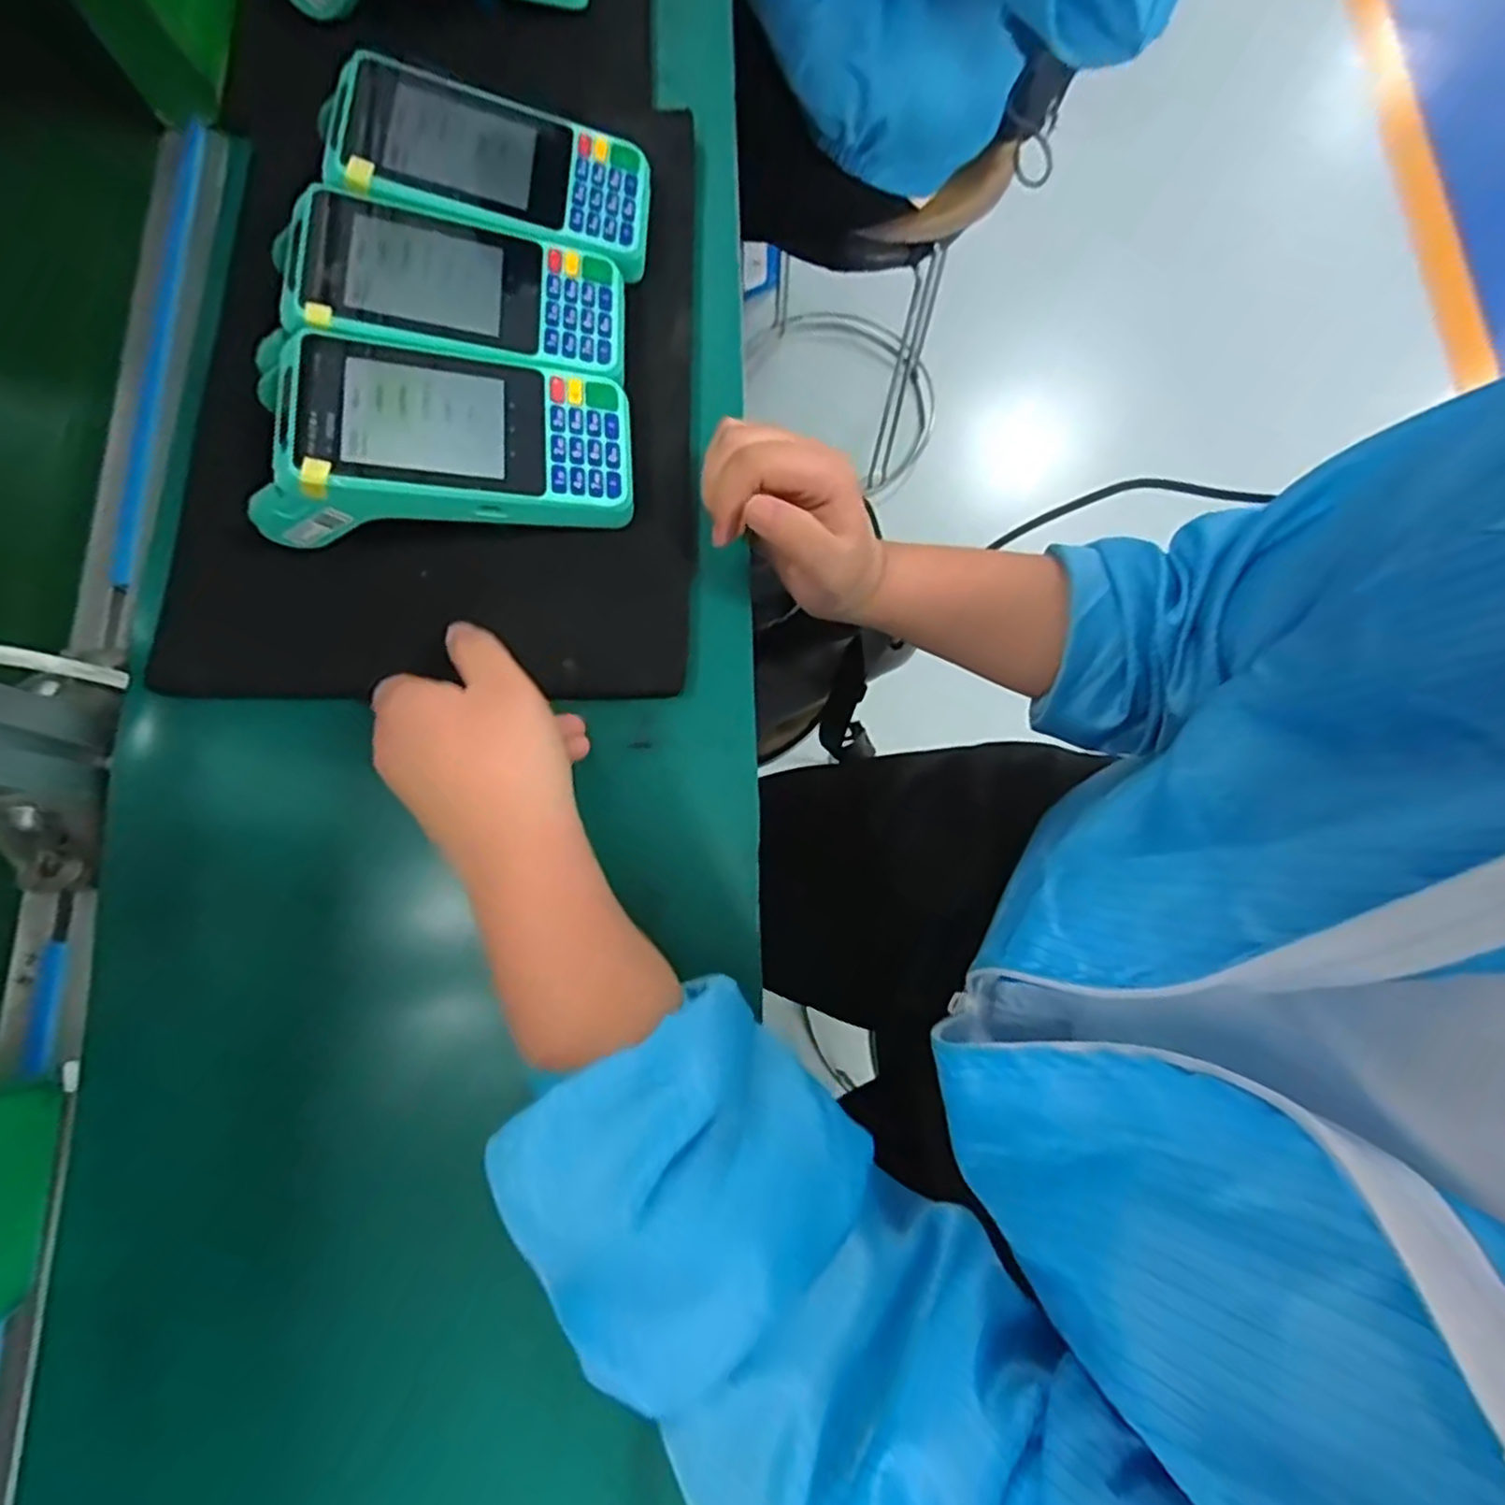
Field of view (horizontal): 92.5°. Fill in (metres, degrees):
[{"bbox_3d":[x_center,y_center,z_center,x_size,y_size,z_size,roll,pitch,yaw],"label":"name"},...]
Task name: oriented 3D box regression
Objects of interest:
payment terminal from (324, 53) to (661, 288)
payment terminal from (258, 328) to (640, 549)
[{"bbox_3d":[-0.128,-0.297,0.377,0.143,0.073,0.083,2,79,1],"label":"payment terminal"},{"bbox_3d":[-0.145,-0.147,0.334,0.169,0.055,0.079,-5,79,-1],"label":"payment terminal"}]

